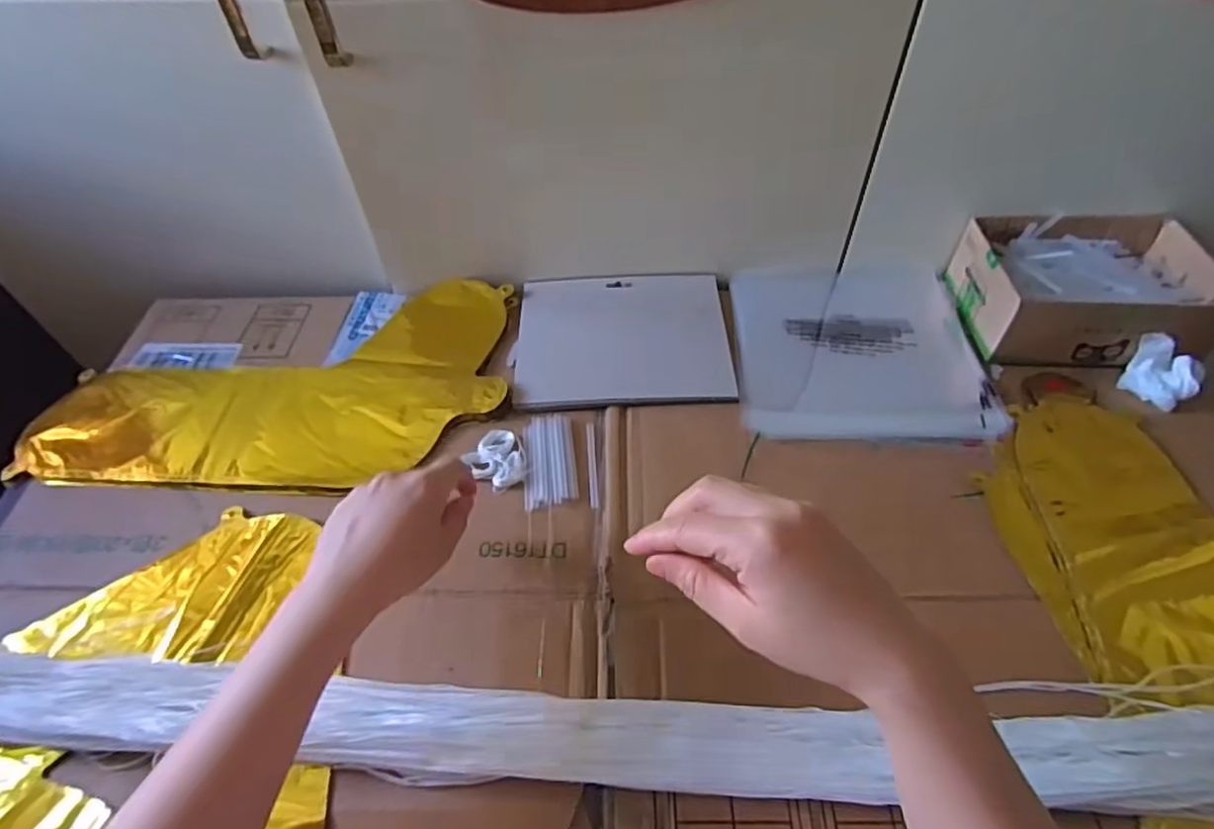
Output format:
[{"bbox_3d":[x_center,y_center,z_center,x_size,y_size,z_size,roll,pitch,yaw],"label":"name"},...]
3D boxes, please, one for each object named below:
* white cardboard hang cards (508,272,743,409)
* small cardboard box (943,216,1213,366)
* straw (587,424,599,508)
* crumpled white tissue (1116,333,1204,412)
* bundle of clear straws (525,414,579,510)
[{"bbox_3d":[0.014,-0.071,0.593,0.186,0.008,0.161,-2,51,0],"label":"white cardboard hang cards"},{"bbox_3d":[0.434,-0.116,0.593,0.195,0.061,0.146,0,51,1],"label":"small cardboard box"},{"bbox_3d":[-0.011,0.038,0.514,0.006,0.004,0.081,-3,51,-1],"label":"straw"},{"bbox_3d":[0.459,-0.036,0.535,0.042,0.038,0.055,-29,56,-21],"label":"crumpled white tissue"},{"bbox_3d":[-0.045,0.034,0.515,0.040,0.004,0.084,-5,51,-3],"label":"bundle of clear straws"}]

